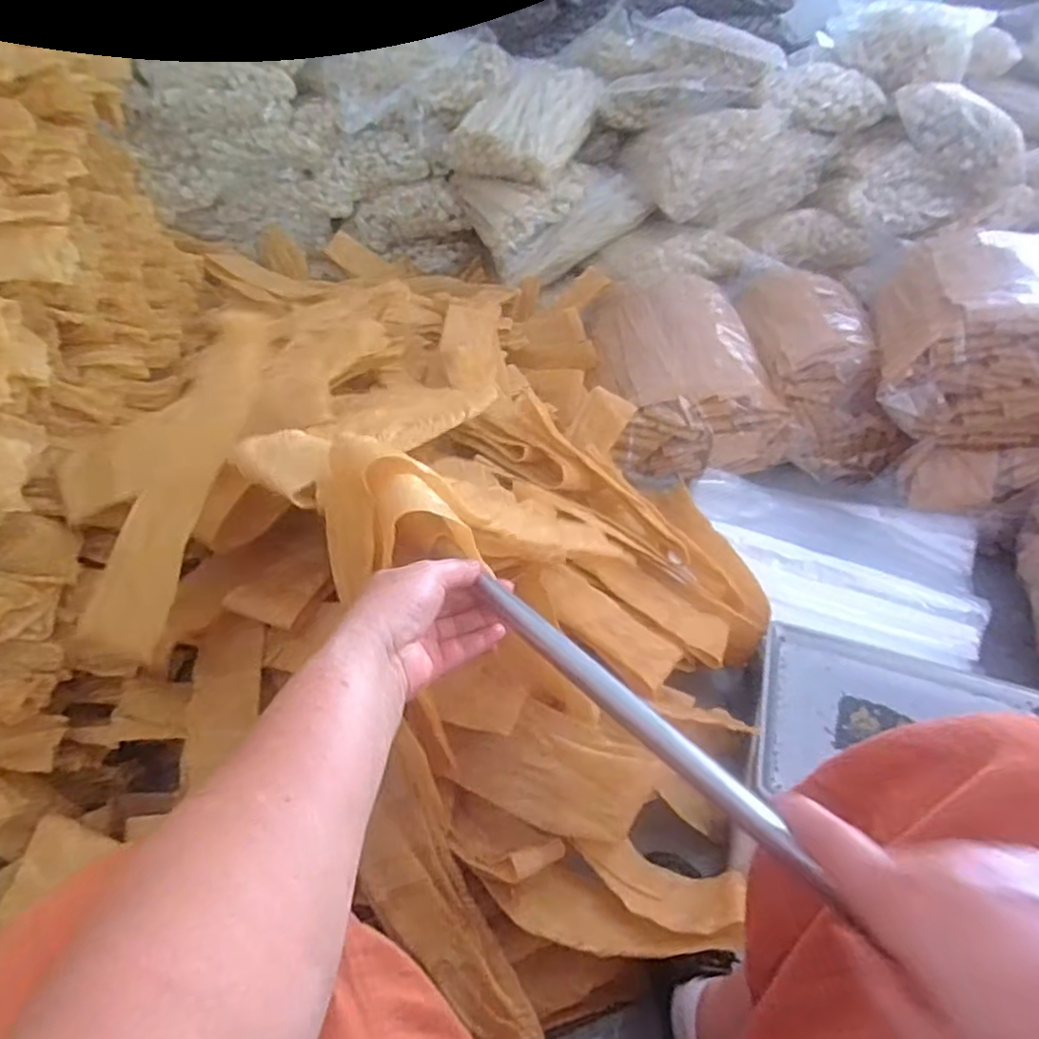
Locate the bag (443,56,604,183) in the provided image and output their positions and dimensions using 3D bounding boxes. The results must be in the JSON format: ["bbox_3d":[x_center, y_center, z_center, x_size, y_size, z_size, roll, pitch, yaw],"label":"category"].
[{"bbox_3d":[0.019,-0.918,1.530,0.272,0.113,0.336,25,72,9],"label":"bag"}]

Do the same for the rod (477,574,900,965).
[{"bbox_3d":[0.096,0.127,0.302,0.012,0.016,0.407,-24,36,-26],"label":"rod"}]

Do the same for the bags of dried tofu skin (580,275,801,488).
[{"bbox_3d":[0.292,-0.292,1.274,0.315,0.212,0.415,-5,44,-9],"label":"bags of dried tofu skin"}]

